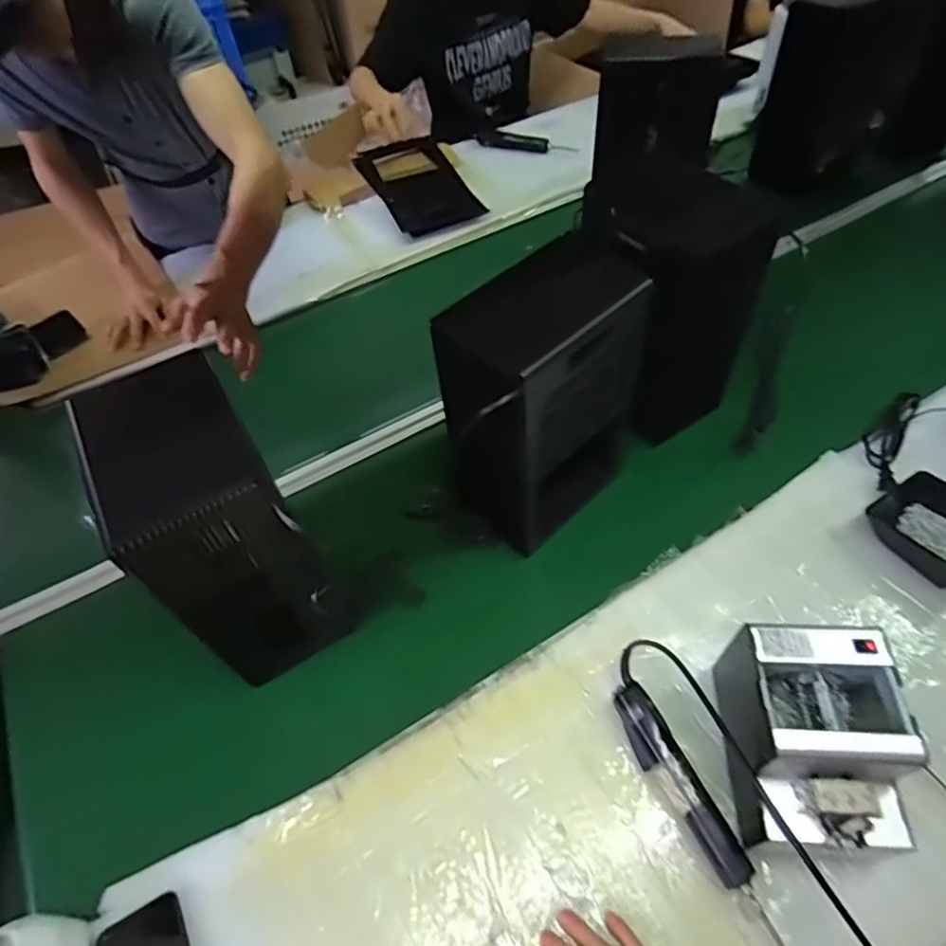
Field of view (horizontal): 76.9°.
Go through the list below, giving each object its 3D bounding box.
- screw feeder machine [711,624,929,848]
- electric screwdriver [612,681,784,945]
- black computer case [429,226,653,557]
[{"bbox_3d":[0.328,0.259,0.579,0.131,0.148,0.171,-1,52,4],"label":"screw feeder machine"},{"bbox_3d":[0.224,0.340,0.595,0.040,0.036,0.266,-23,54,-11],"label":"electric screwdriver"},{"bbox_3d":[0.083,-0.077,0.738,0.139,0.306,0.222,33,62,27],"label":"black computer case"}]

